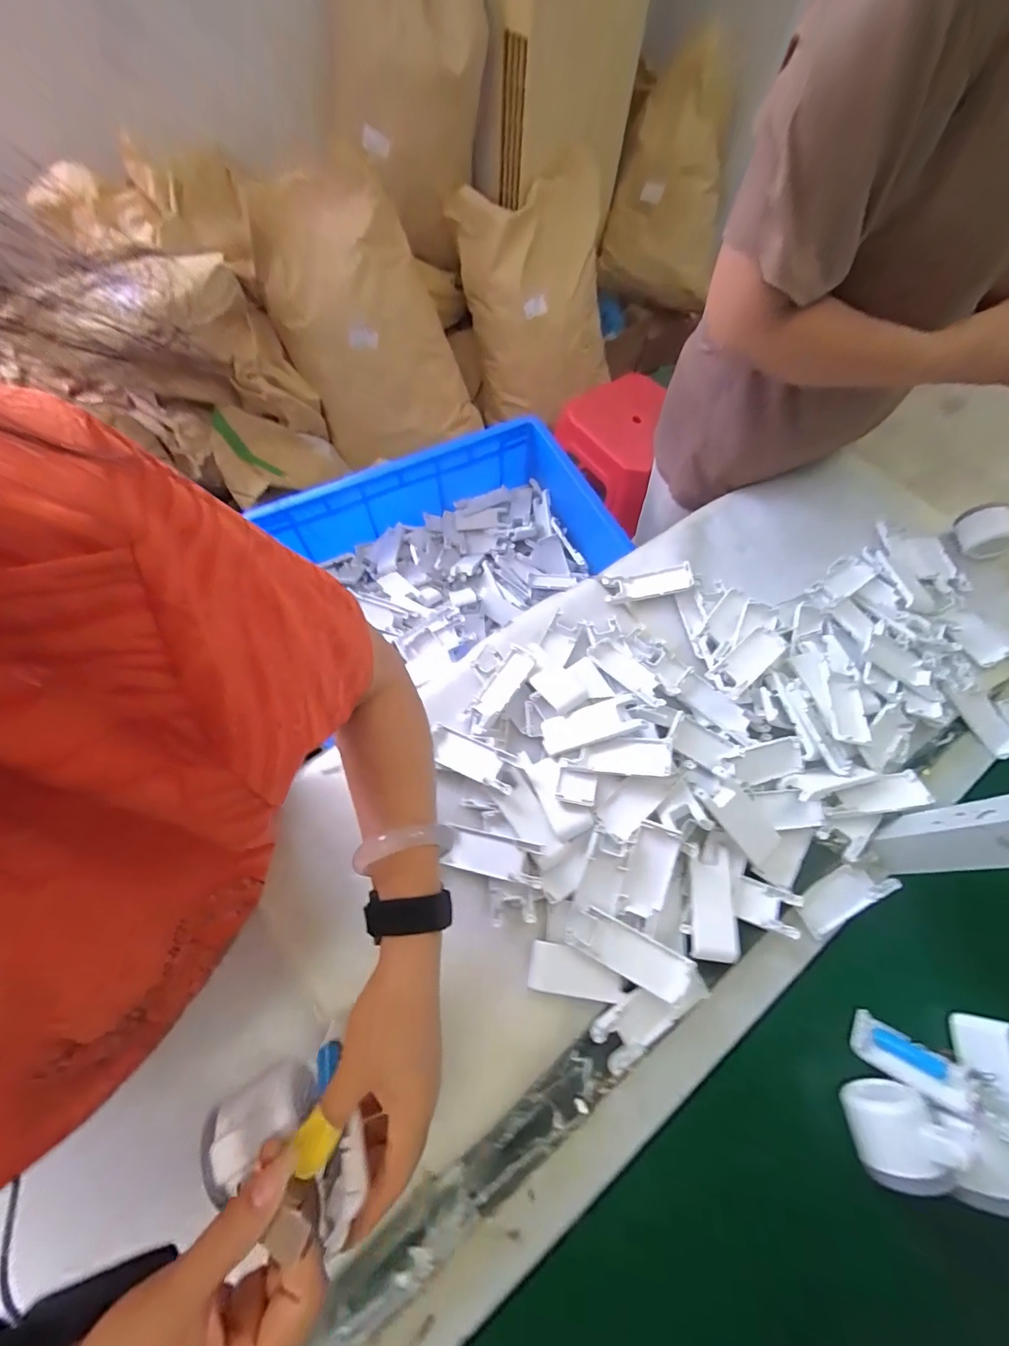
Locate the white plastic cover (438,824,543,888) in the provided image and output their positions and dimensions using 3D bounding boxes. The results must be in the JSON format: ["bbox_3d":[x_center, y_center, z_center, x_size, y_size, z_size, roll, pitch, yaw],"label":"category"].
[{"bbox_3d":[-0.011,0.176,0.466,0.099,0.011,0.040,7,64,21],"label":"white plastic cover"}]

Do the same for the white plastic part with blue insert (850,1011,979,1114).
[{"bbox_3d":[0.350,0.335,0.418,0.080,0.020,0.037,17,62,41],"label":"white plastic part with blue insert"}]

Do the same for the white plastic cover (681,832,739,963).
[{"bbox_3d":[0.195,0.209,0.458,0.046,0.011,0.110,8,66,1],"label":"white plastic cover"}]

